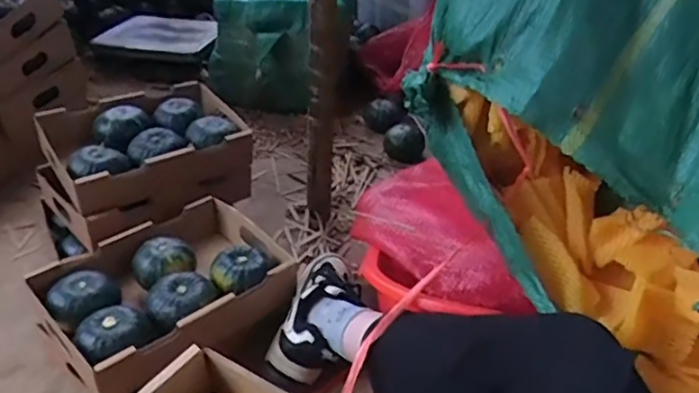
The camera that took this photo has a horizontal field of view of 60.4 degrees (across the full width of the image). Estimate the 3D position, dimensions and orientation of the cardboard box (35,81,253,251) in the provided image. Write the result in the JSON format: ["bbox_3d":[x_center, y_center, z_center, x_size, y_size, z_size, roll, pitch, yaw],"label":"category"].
[{"bbox_3d":[-0.348,-0.070,1.044,0.311,0.125,0.246,-21,40,-32],"label":"cardboard box"}]

